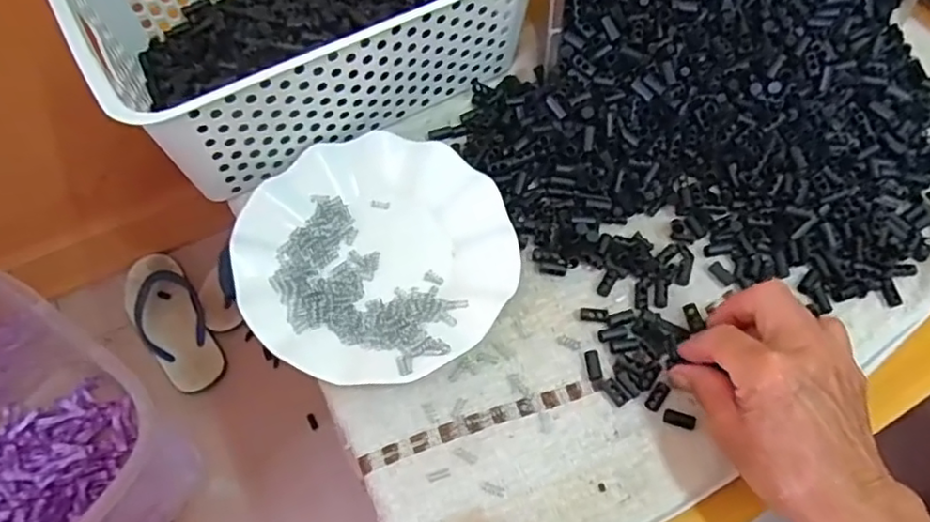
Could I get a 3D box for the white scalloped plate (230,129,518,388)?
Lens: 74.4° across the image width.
[{"bbox_3d":[-0.060,-0.006,0.422,0.180,0.023,0.177,1,64,-2],"label":"white scalloped plate"}]

